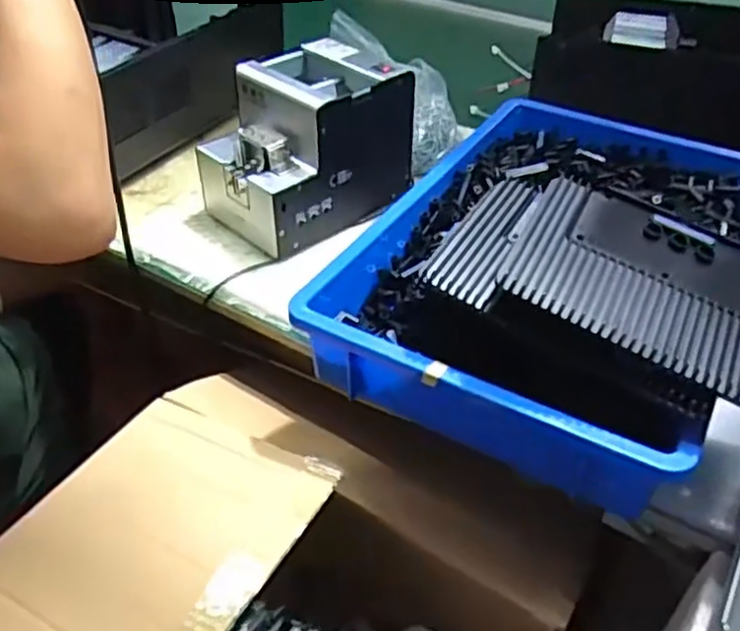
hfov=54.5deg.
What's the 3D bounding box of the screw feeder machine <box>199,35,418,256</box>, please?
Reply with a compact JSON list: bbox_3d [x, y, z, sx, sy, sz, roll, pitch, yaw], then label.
[{"bbox_3d":[-0.063,-0.174,0.720,0.147,0.137,0.182,31,48,29],"label":"screw feeder machine"}]

